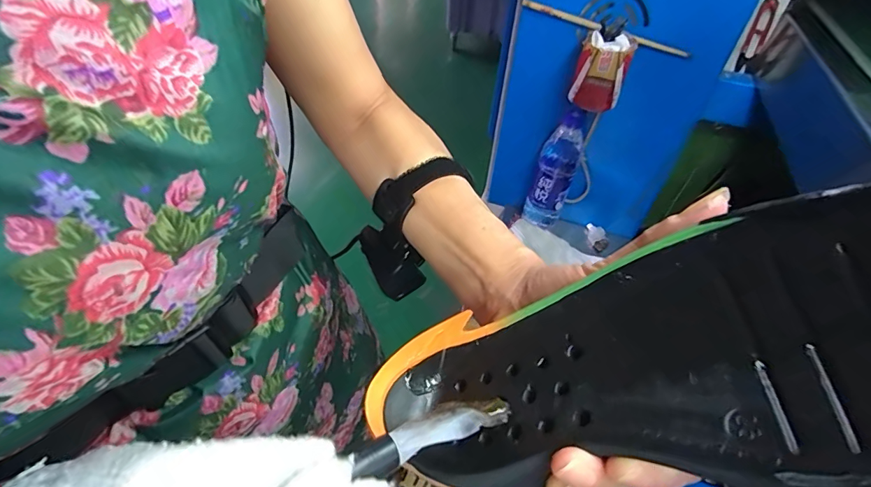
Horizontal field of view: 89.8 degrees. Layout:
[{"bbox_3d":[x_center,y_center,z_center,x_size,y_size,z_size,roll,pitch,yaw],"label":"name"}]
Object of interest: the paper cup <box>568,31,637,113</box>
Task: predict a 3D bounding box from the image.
[{"bbox_3d":[0.224,-0.231,0.591,0.065,0.089,0.060,19,44,16],"label":"paper cup"}]

